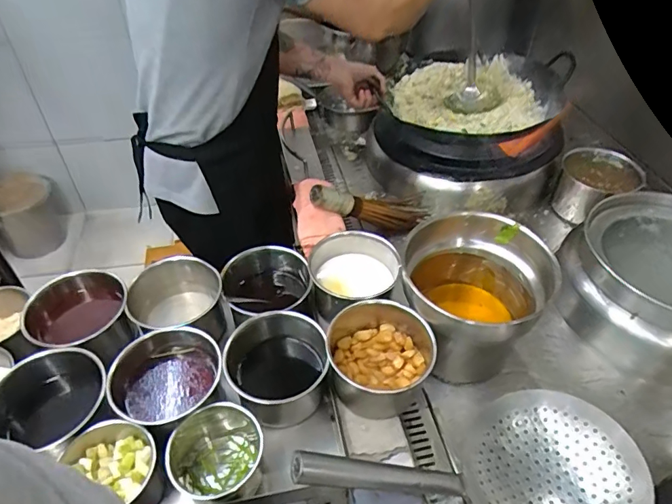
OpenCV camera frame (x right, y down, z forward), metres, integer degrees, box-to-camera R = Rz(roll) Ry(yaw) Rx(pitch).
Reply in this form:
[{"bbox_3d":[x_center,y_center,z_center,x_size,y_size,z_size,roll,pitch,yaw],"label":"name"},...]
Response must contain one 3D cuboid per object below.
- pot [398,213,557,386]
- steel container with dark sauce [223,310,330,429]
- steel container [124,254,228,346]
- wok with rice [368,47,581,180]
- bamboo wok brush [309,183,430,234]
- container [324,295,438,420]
[{"bbox_3d":[0.215,0.082,0.780,0.204,0.242,0.195,1,45,-1],"label":"pot"},{"bbox_3d":[-0.093,0.187,0.738,0.153,0.103,0.152,-6,45,-8],"label":"steel container with dark sauce"},{"bbox_3d":[-0.275,0.106,0.831,0.153,0.113,0.156,1,45,-1],"label":"steel container"},{"bbox_3d":[0.324,-0.340,1.118,0.429,0.189,0.324,15,46,13],"label":"wok with rice"},{"bbox_3d":[0.074,-0.097,1.033,0.286,0.061,0.066,9,34,-40],"label":"bamboo wok brush"},{"bbox_3d":[0.068,0.167,0.734,0.156,0.131,0.158,1,45,-1],"label":"container"}]

